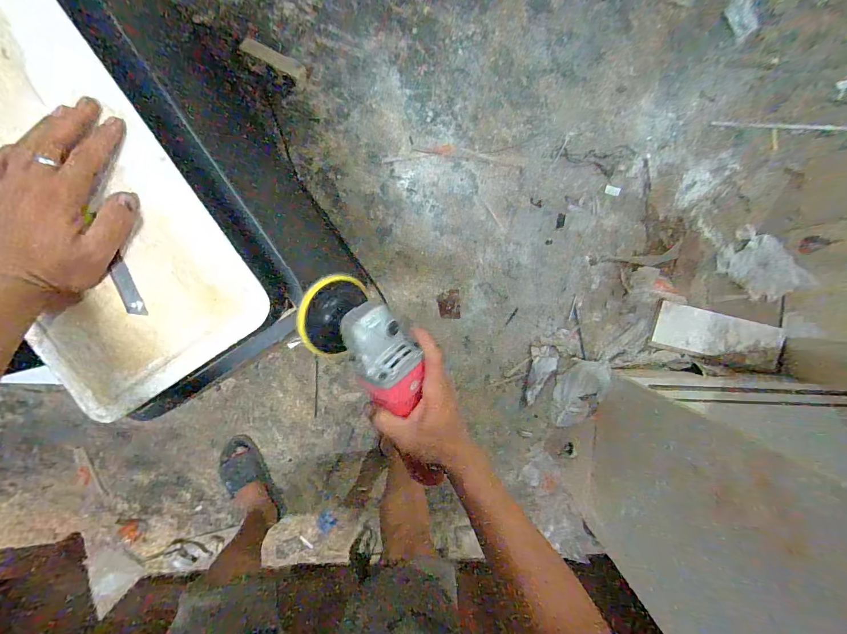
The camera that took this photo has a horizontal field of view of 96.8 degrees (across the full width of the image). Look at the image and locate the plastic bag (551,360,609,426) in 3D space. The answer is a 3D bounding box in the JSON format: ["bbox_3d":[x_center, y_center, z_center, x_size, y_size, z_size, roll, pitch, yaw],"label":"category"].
[{"bbox_3d":[0.436,0.216,1.059,0.128,0.036,0.207,14,95,-3],"label":"plastic bag"}]

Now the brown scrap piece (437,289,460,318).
[{"bbox_3d":[0.073,-0.035,1.057,0.062,0.004,0.079,-1,96,-2],"label":"brown scrap piece"}]

